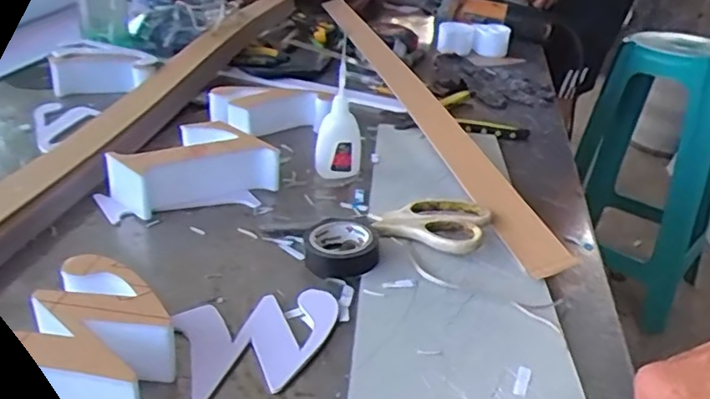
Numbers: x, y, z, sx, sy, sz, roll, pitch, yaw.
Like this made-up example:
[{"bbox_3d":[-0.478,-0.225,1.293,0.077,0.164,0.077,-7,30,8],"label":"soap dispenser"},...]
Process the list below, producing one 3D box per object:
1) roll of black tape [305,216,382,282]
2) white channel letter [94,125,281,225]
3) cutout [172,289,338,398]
[{"bbox_3d":[-0.011,0.037,0.483,0.055,0.023,0.061,-2,29,-7],"label":"roll of black tape"},{"bbox_3d":[-0.151,-0.031,0.561,0.150,0.048,0.088,-10,32,-23],"label":"white channel letter"},{"bbox_3d":[-0.056,0.089,0.396,0.100,0.005,0.082,-9,31,-17],"label":"cutout"}]

